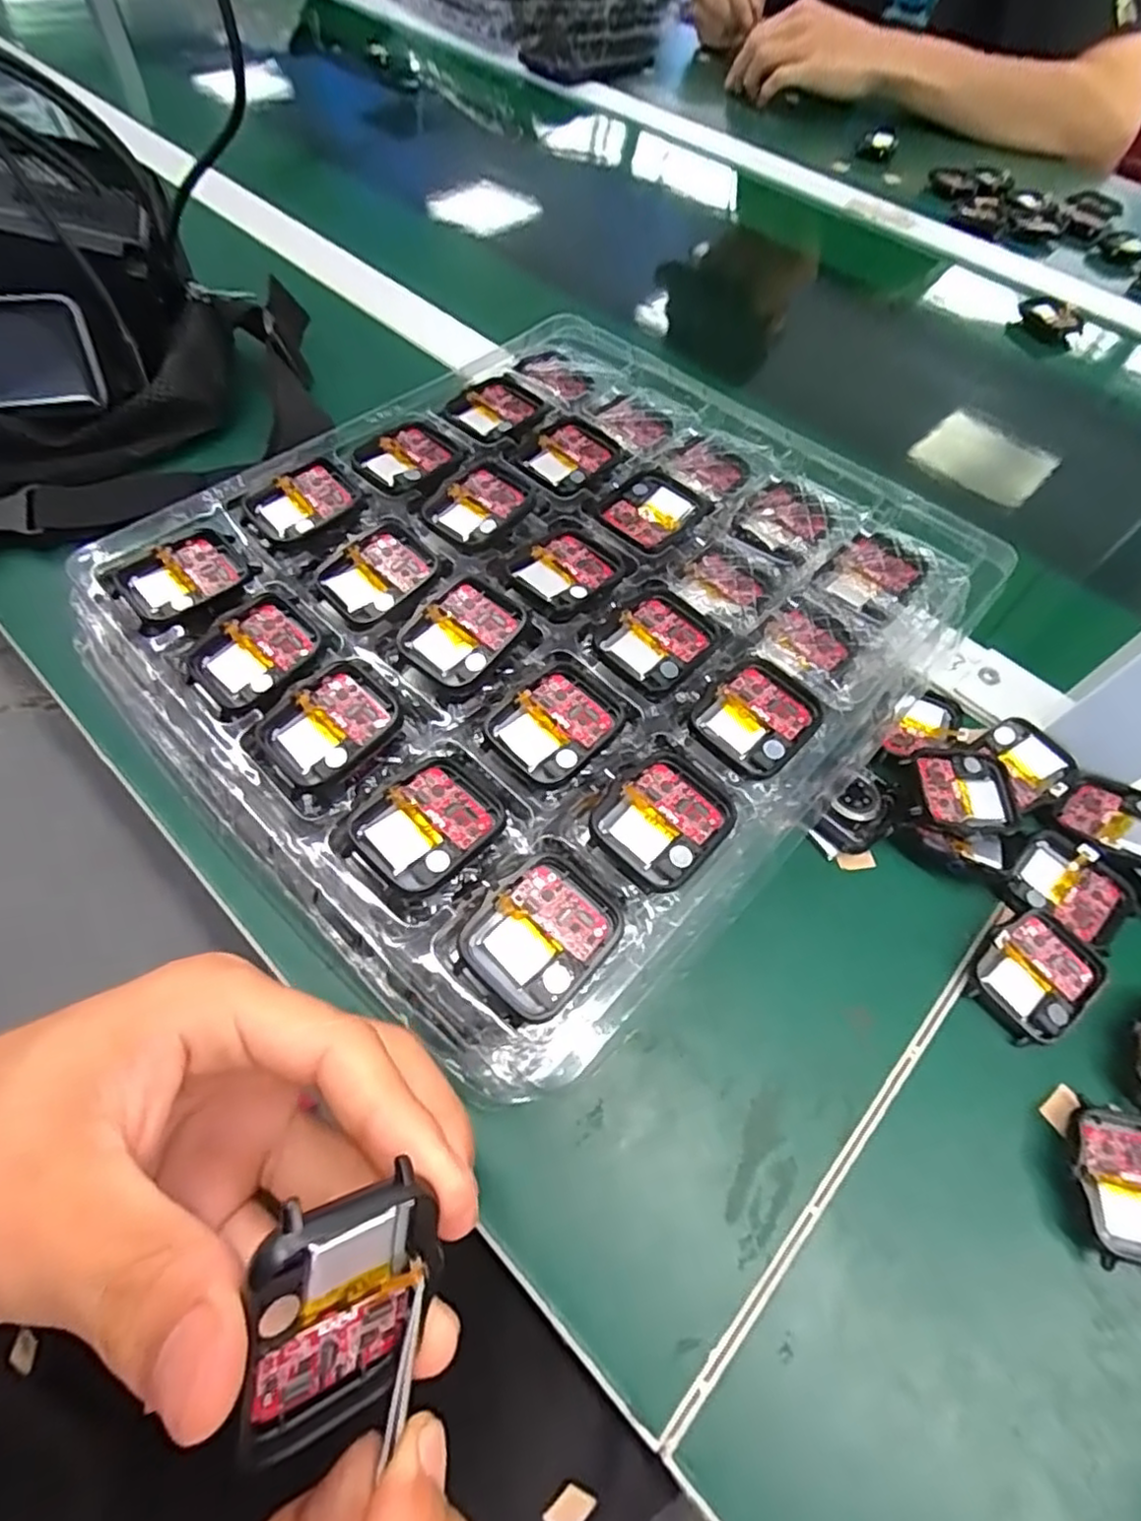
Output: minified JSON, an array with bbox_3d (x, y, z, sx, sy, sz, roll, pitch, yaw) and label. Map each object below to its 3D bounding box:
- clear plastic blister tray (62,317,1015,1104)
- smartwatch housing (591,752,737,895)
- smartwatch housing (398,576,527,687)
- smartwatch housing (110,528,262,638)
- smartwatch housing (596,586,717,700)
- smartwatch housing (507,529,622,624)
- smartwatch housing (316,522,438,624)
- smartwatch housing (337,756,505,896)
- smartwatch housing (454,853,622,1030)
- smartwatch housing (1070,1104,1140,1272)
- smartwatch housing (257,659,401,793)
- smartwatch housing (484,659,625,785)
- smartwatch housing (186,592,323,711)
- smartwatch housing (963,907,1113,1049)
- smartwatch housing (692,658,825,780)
[{"bbox_3d":[-0.007,-0.059,0.288,0.261,0.066,0.302,41,65,19],"label":"clear plastic blister tray"},{"bbox_3d":[0.032,0.020,0.219,0.039,0.005,0.046,41,65,18],"label":"smartwatch housing"},{"bbox_3d":[-0.040,-0.048,0.244,0.034,0.010,0.041,37,64,16],"label":"smartwatch housing"},{"bbox_3d":[-0.149,-0.071,0.253,0.047,0.007,0.035,-39,70,-23],"label":"smartwatch housing"},{"bbox_3d":[0.035,-0.047,0.252,0.036,0.004,0.044,42,66,18],"label":"smartwatch housing"},{"bbox_3d":[-0.003,-0.076,0.265,0.036,0.004,0.046,36,64,16],"label":"smartwatch housing"},{"bbox_3d":[-0.075,-0.074,0.259,0.036,0.008,0.043,41,65,18],"label":"smartwatch housing"},{"bbox_3d":[-0.045,0.020,0.209,0.036,0.006,0.047,39,65,17],"label":"smartwatch housing"},{"bbox_3d":[-0.009,0.053,0.197,0.037,0.010,0.046,40,65,17],"label":"smartwatch housing"},{"bbox_3d":[0.184,0.141,0.216,0.040,0.010,0.046,15,60,5],"label":"smartwatch housing"},{"bbox_3d":[-0.081,-0.012,0.225,0.044,0.008,0.036,-39,70,-23],"label":"smartwatch housing"},{"bbox_3d":[-0.004,-0.014,0.230,0.036,0.006,0.043,42,66,18],"label":"smartwatch housing"},{"bbox_3d":[-0.114,-0.039,0.238,0.043,0.011,0.035,-37,69,-22],"label":"smartwatch housing"},{"bbox_3d":[0.175,0.081,0.247,0.045,0.009,0.038,-39,72,-10],"label":"smartwatch housing"},{"bbox_3d":[0.070,-0.017,0.239,0.045,0.006,0.037,-40,70,-23],"label":"smartwatch housing"}]

